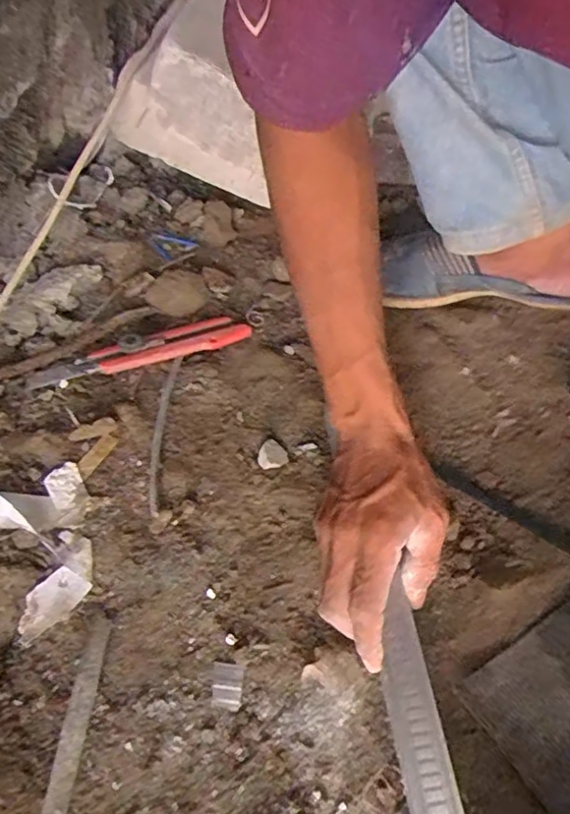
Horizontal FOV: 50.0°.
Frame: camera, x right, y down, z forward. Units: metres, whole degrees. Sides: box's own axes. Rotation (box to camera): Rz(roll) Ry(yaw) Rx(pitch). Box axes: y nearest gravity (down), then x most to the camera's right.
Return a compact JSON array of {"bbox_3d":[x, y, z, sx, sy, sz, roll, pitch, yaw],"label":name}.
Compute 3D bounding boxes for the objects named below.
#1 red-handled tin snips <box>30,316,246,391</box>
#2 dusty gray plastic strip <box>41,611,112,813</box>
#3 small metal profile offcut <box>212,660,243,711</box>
[{"bbox_3d":[-0.130,-0.056,0.549,0.195,0.017,0.038,-14,57,-10],"label":"red-handled tin snips"},{"bbox_3d":[-0.132,0.199,0.383,0.016,0.011,0.138,3,56,2],"label":"dusty gray plastic strip"},{"bbox_3d":[-0.038,0.181,0.399,0.019,0.004,0.028,3,56,1],"label":"small metal profile offcut"}]

